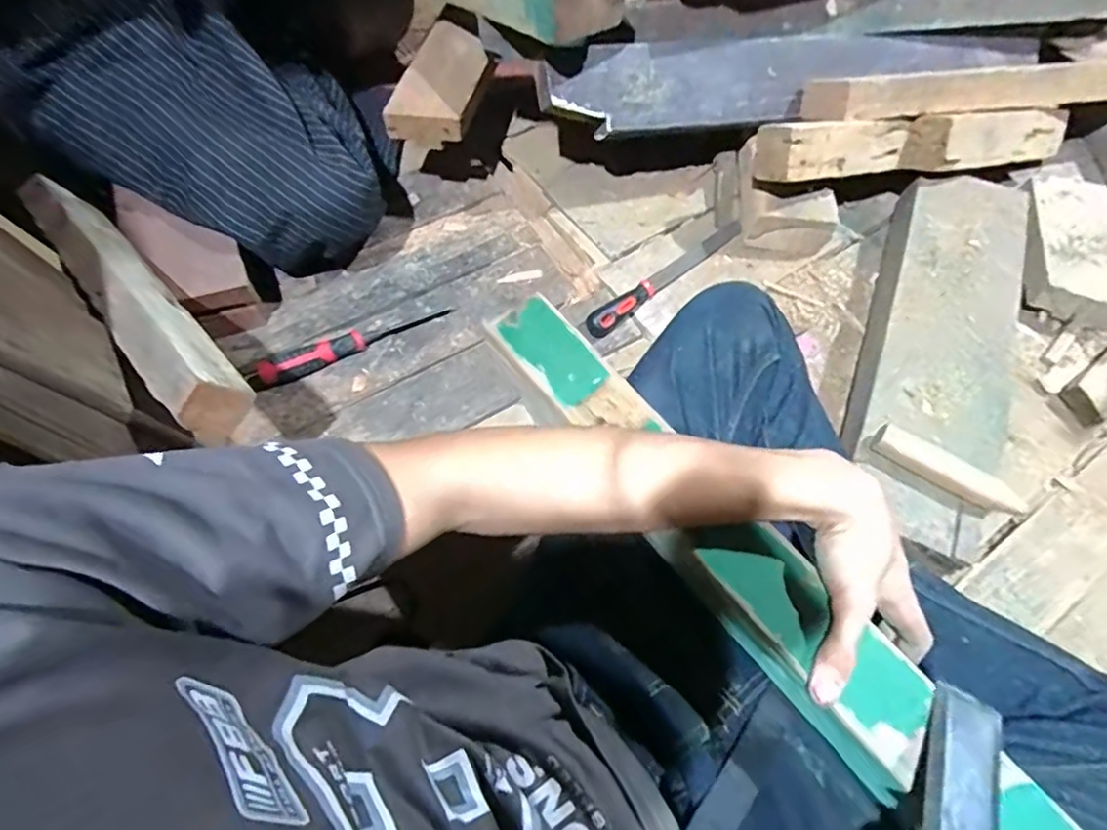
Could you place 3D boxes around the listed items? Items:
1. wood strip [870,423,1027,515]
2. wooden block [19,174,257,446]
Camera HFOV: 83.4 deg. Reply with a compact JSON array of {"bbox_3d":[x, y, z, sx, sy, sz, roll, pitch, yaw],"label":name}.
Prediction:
[{"bbox_3d":[0.394,0.054,0.622,0.143,0.017,0.034,28,63,14],"label":"wood strip"},{"bbox_3d":[-0.442,-0.129,0.640,0.065,0.061,0.464,-40,55,-20],"label":"wooden block"}]

